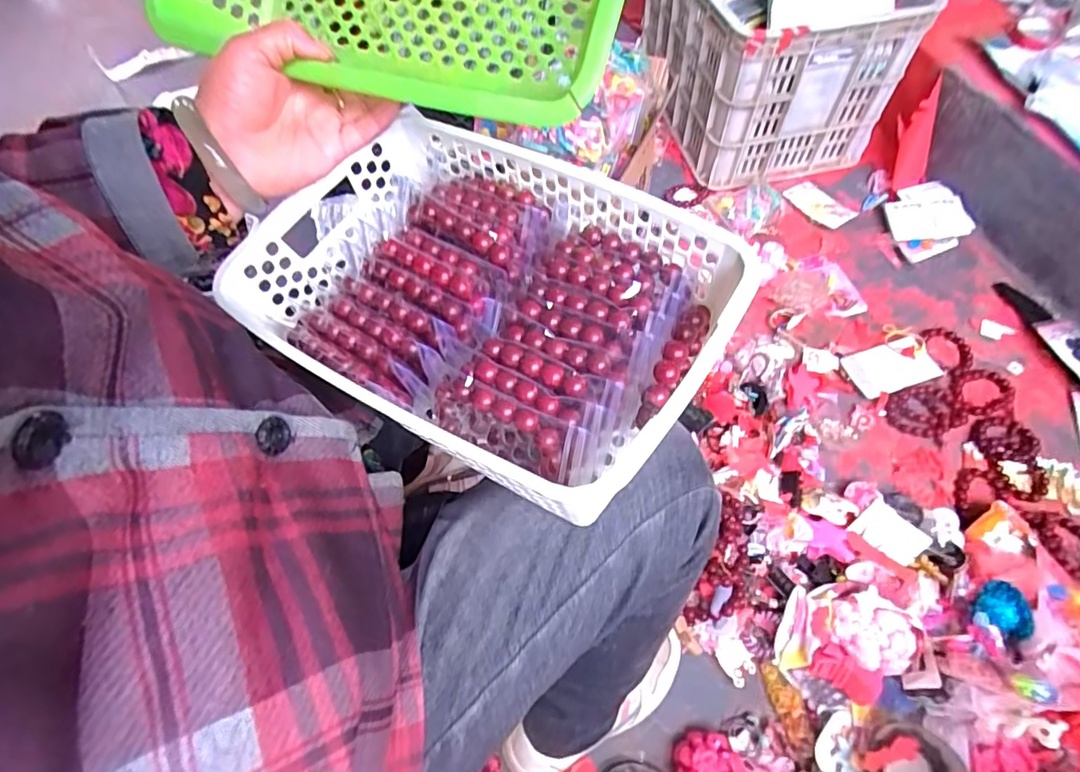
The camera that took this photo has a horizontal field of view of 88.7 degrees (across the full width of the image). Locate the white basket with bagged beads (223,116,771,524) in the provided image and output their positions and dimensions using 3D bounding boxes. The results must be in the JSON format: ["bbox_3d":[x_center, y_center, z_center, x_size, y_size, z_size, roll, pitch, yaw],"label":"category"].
[{"bbox_3d":[-0.040,-0.053,0.354,0.292,0.074,0.197,29,65,18],"label":"white basket with bagged beads"}]

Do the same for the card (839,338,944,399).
[{"bbox_3d":[0.561,-0.030,0.893,0.139,0.008,0.080,-19,62,-5],"label":"card"}]

